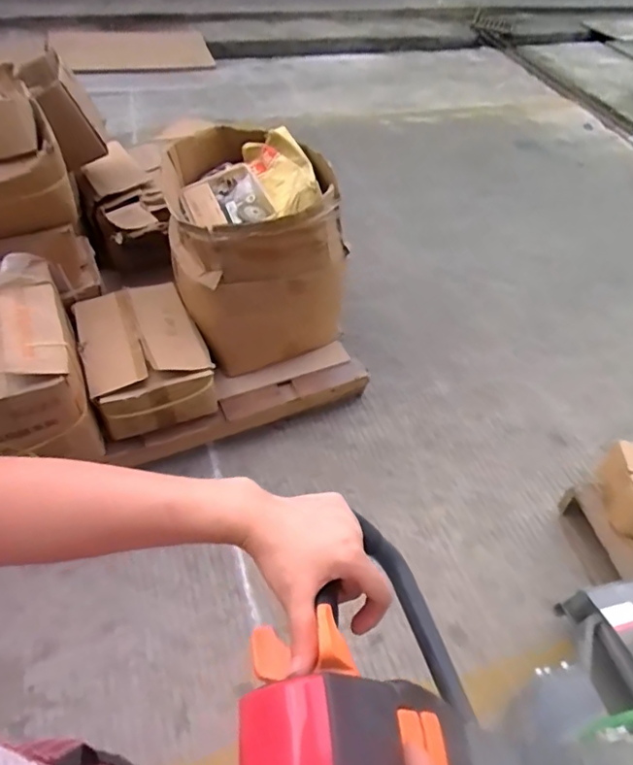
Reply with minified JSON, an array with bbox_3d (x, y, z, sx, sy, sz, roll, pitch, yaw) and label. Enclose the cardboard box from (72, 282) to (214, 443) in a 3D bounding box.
[{"bbox_3d":[-0.489,-0.083,1.561,0.314,0.191,0.413,-17,50,-17],"label":"cardboard box"}]

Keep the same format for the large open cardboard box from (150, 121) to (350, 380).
[{"bbox_3d":[-0.219,-0.450,1.697,0.467,0.489,0.622,-15,49,-15],"label":"large open cardboard box"}]

